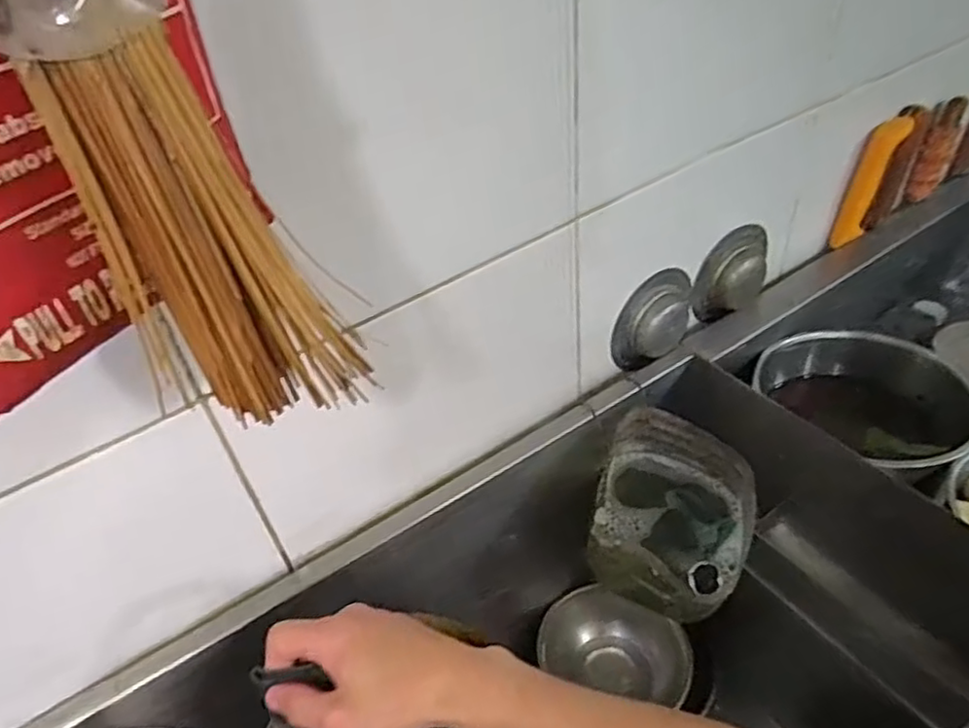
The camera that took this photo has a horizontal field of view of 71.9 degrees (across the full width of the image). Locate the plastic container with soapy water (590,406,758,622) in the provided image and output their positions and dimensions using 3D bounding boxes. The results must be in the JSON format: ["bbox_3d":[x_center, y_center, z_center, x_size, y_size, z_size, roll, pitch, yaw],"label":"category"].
[{"bbox_3d":[0.167,0.139,0.594,0.125,0.103,0.157,10,44,19],"label":"plastic container with soapy water"}]

